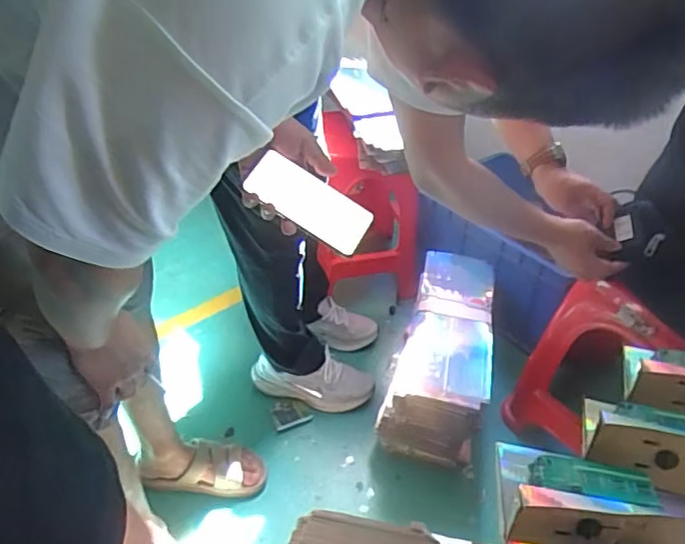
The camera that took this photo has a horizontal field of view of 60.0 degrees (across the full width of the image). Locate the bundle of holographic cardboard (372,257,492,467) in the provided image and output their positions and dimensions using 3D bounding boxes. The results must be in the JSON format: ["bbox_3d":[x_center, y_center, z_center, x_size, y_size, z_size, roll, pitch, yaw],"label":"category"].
[{"bbox_3d":[0.247,0.181,1.449,0.221,0.199,0.551,11,38,9],"label":"bundle of holographic cardboard"}]

